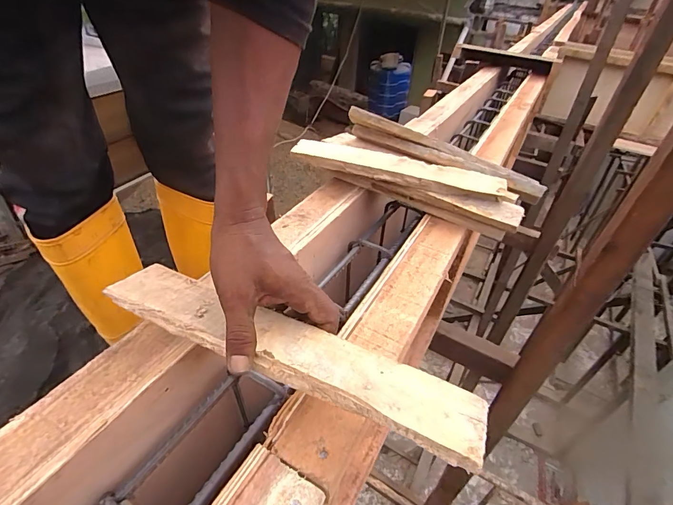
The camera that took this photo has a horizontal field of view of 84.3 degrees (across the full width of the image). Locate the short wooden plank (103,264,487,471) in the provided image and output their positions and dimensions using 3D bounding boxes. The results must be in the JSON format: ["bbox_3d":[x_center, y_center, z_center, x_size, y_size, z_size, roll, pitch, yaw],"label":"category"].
[{"bbox_3d":[-0.049,0.075,0.312,0.332,0.015,0.059,17,40,20],"label":"short wooden plank"}]

